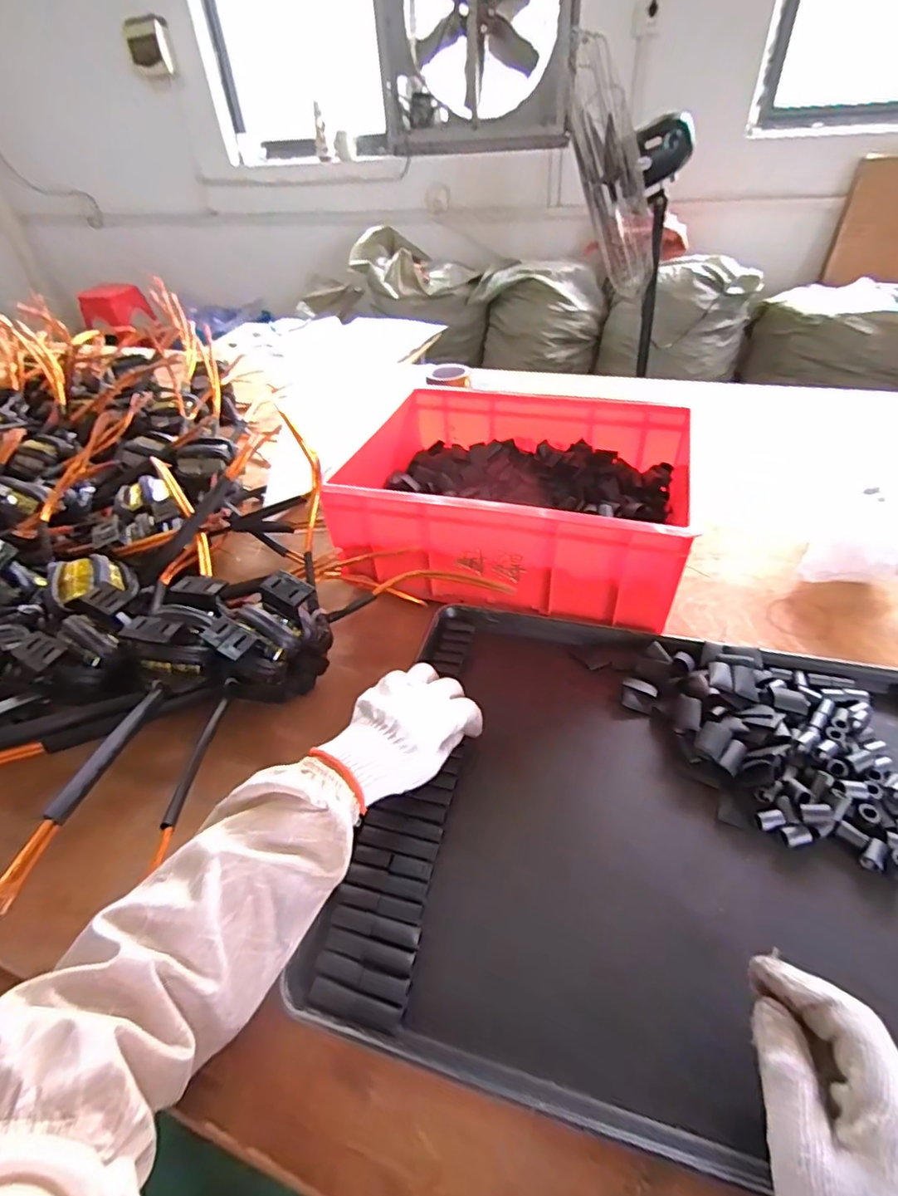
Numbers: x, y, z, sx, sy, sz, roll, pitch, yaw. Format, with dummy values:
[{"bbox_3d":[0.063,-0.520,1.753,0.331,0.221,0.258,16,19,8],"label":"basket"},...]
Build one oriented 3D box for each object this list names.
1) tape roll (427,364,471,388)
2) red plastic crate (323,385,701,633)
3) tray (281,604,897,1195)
[{"bbox_3d":[0.000,-0.453,1.094,0.086,0.028,0.086,-3,43,3],"label":"tape roll"},{"bbox_3d":[0.087,-0.124,0.681,0.387,0.143,0.320,10,45,16],"label":"red plastic crate"},{"bbox_3d":[0.233,0.189,0.428,0.580,0.040,0.392,8,44,14],"label":"tray"}]

